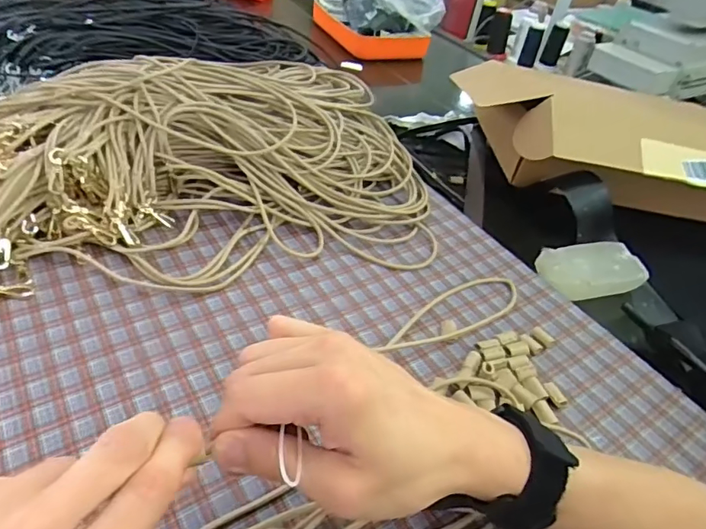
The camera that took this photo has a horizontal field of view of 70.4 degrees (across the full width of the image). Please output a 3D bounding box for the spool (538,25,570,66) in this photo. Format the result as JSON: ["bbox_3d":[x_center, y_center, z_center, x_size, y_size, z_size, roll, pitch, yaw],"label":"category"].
[{"bbox_3d":[0.501,-0.548,1.246,0.048,0.089,0.046,20,43,14],"label":"spool"}]

